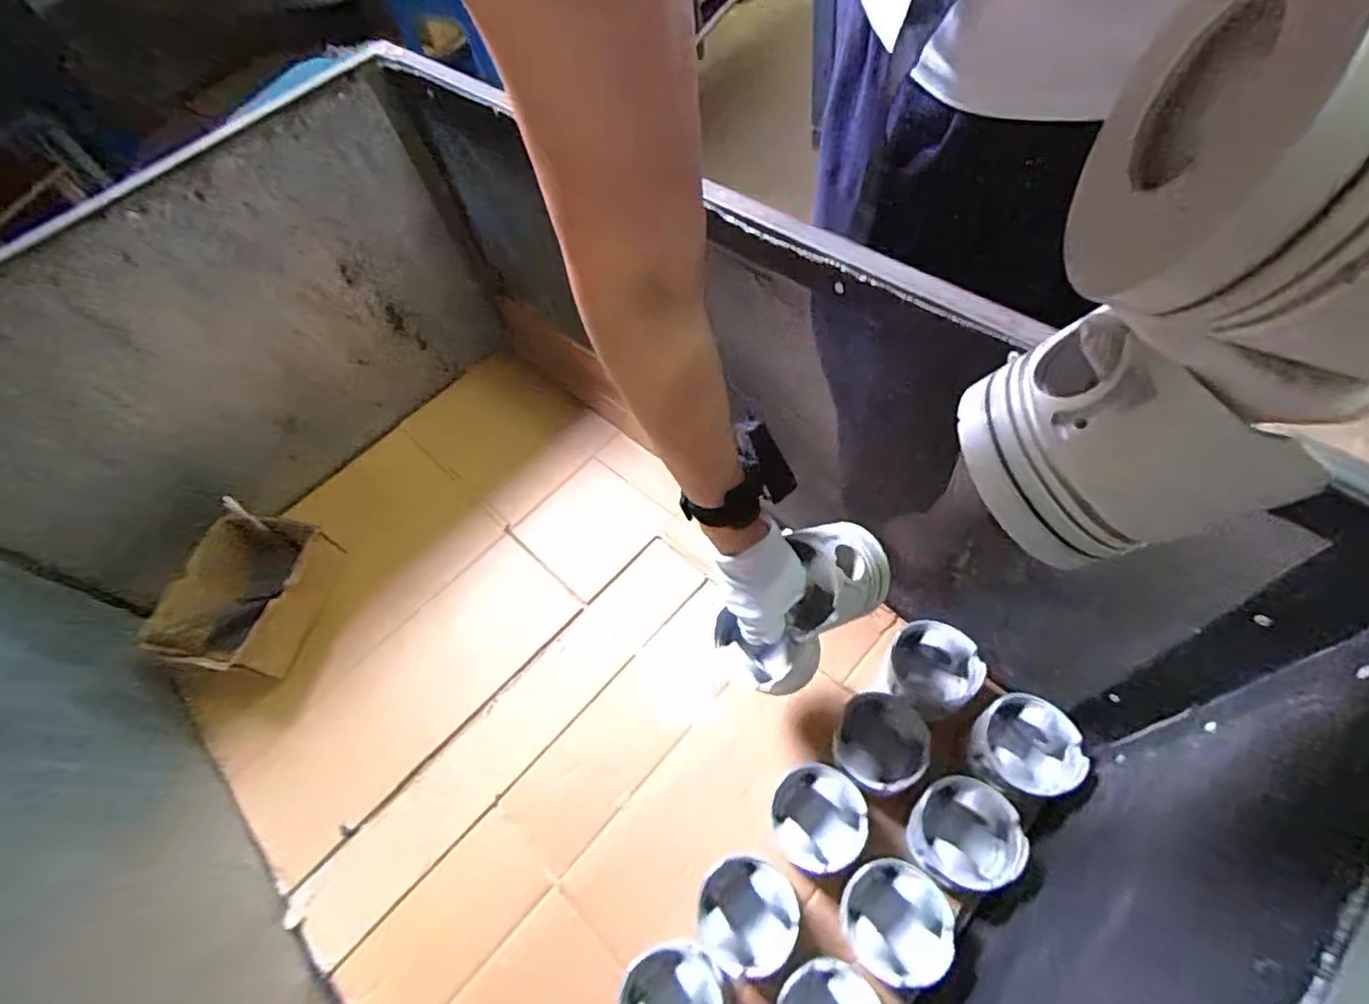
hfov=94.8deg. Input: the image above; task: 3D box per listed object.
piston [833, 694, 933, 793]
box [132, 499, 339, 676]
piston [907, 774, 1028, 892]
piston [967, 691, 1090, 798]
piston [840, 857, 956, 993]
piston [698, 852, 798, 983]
[{"bbox_3d":[0.207,0.262,0.674,0.083,0.085,0.094,19,64,20],"label":"piston"},{"bbox_3d":[-0.596,0.120,0.871,0.143,0.121,0.227,9,61,13],"label":"box"},{"bbox_3d":[0.266,0.321,0.609,0.093,0.073,0.092,-4,58,7],"label":"piston"},{"bbox_3d":[0.347,0.253,0.646,0.100,0.055,0.096,-35,60,-12],"label":"piston"},{"bbox_3d":[0.196,0.391,0.587,0.098,0.060,0.095,36,71,26],"label":"piston"},{"bbox_3d":[0.059,0.401,0.614,0.091,0.087,0.093,16,63,18],"label":"piston"}]

